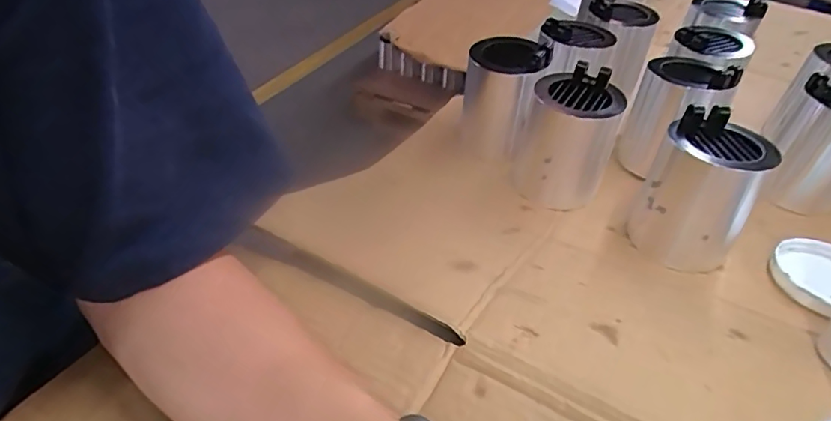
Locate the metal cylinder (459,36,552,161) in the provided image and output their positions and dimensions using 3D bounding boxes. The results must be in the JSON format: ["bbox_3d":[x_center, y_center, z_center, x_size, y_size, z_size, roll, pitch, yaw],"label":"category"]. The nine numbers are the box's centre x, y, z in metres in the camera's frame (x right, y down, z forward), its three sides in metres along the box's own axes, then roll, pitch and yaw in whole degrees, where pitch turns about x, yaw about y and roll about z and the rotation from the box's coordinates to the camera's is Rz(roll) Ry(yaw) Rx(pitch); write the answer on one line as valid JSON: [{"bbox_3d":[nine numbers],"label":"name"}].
[{"bbox_3d":[0.094,-0.125,0.570,0.081,0.119,0.077,8,43,6],"label":"metal cylinder"}]

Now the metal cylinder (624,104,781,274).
[{"bbox_3d":[0.249,-0.018,0.451,0.083,0.112,0.079,24,46,22],"label":"metal cylinder"}]

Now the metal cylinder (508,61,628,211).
[{"bbox_3d":[0.153,-0.074,0.518,0.090,0.111,0.096,19,45,17],"label":"metal cylinder"}]

